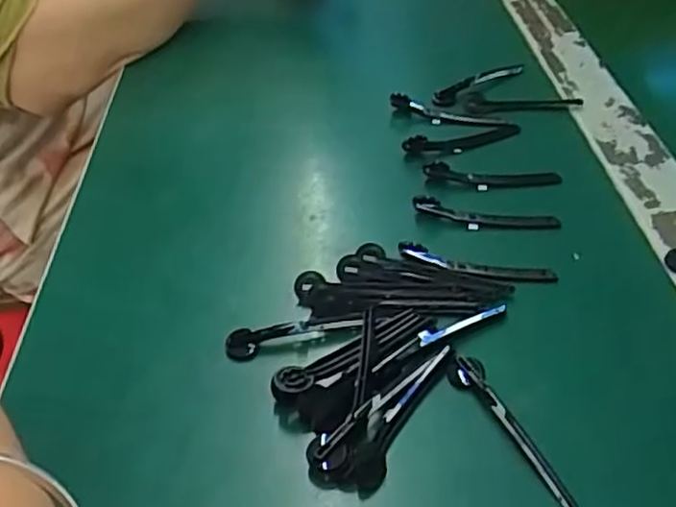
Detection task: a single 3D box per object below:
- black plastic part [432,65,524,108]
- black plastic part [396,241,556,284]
[{"bbox_3d":[0.093,-0.113,0.451,0.073,0.009,0.013,-29,47,-25],"label":"black plastic part"},{"bbox_3d":[0.065,0.006,0.320,0.073,0.008,0.012,6,43,12],"label":"black plastic part"}]

